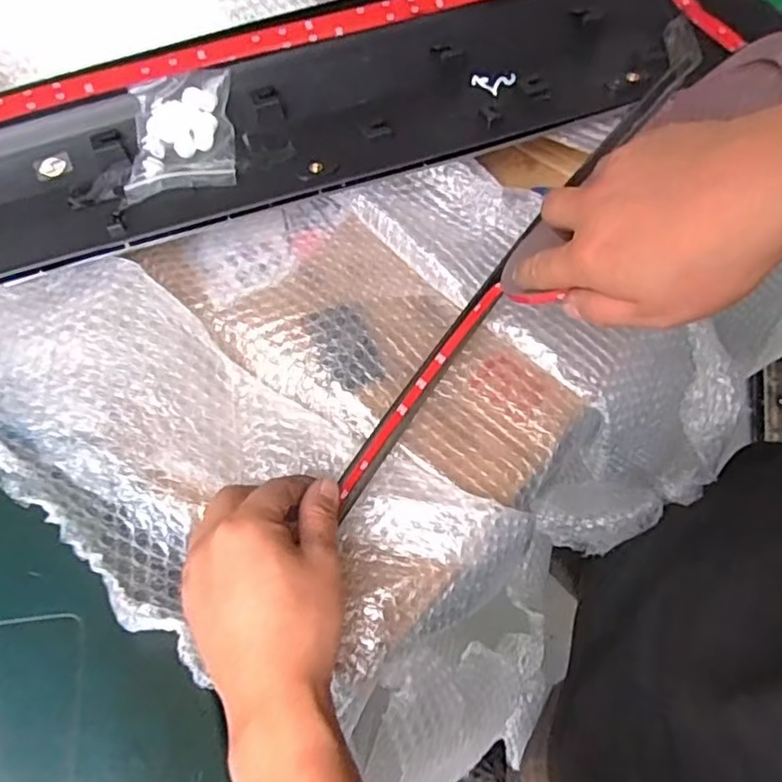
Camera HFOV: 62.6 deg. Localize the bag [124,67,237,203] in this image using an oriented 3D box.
[{"bbox_3d":[-0.156,-0.191,0.474,0.074,0.022,0.101,-5,62,-5],"label":"bag"}]

